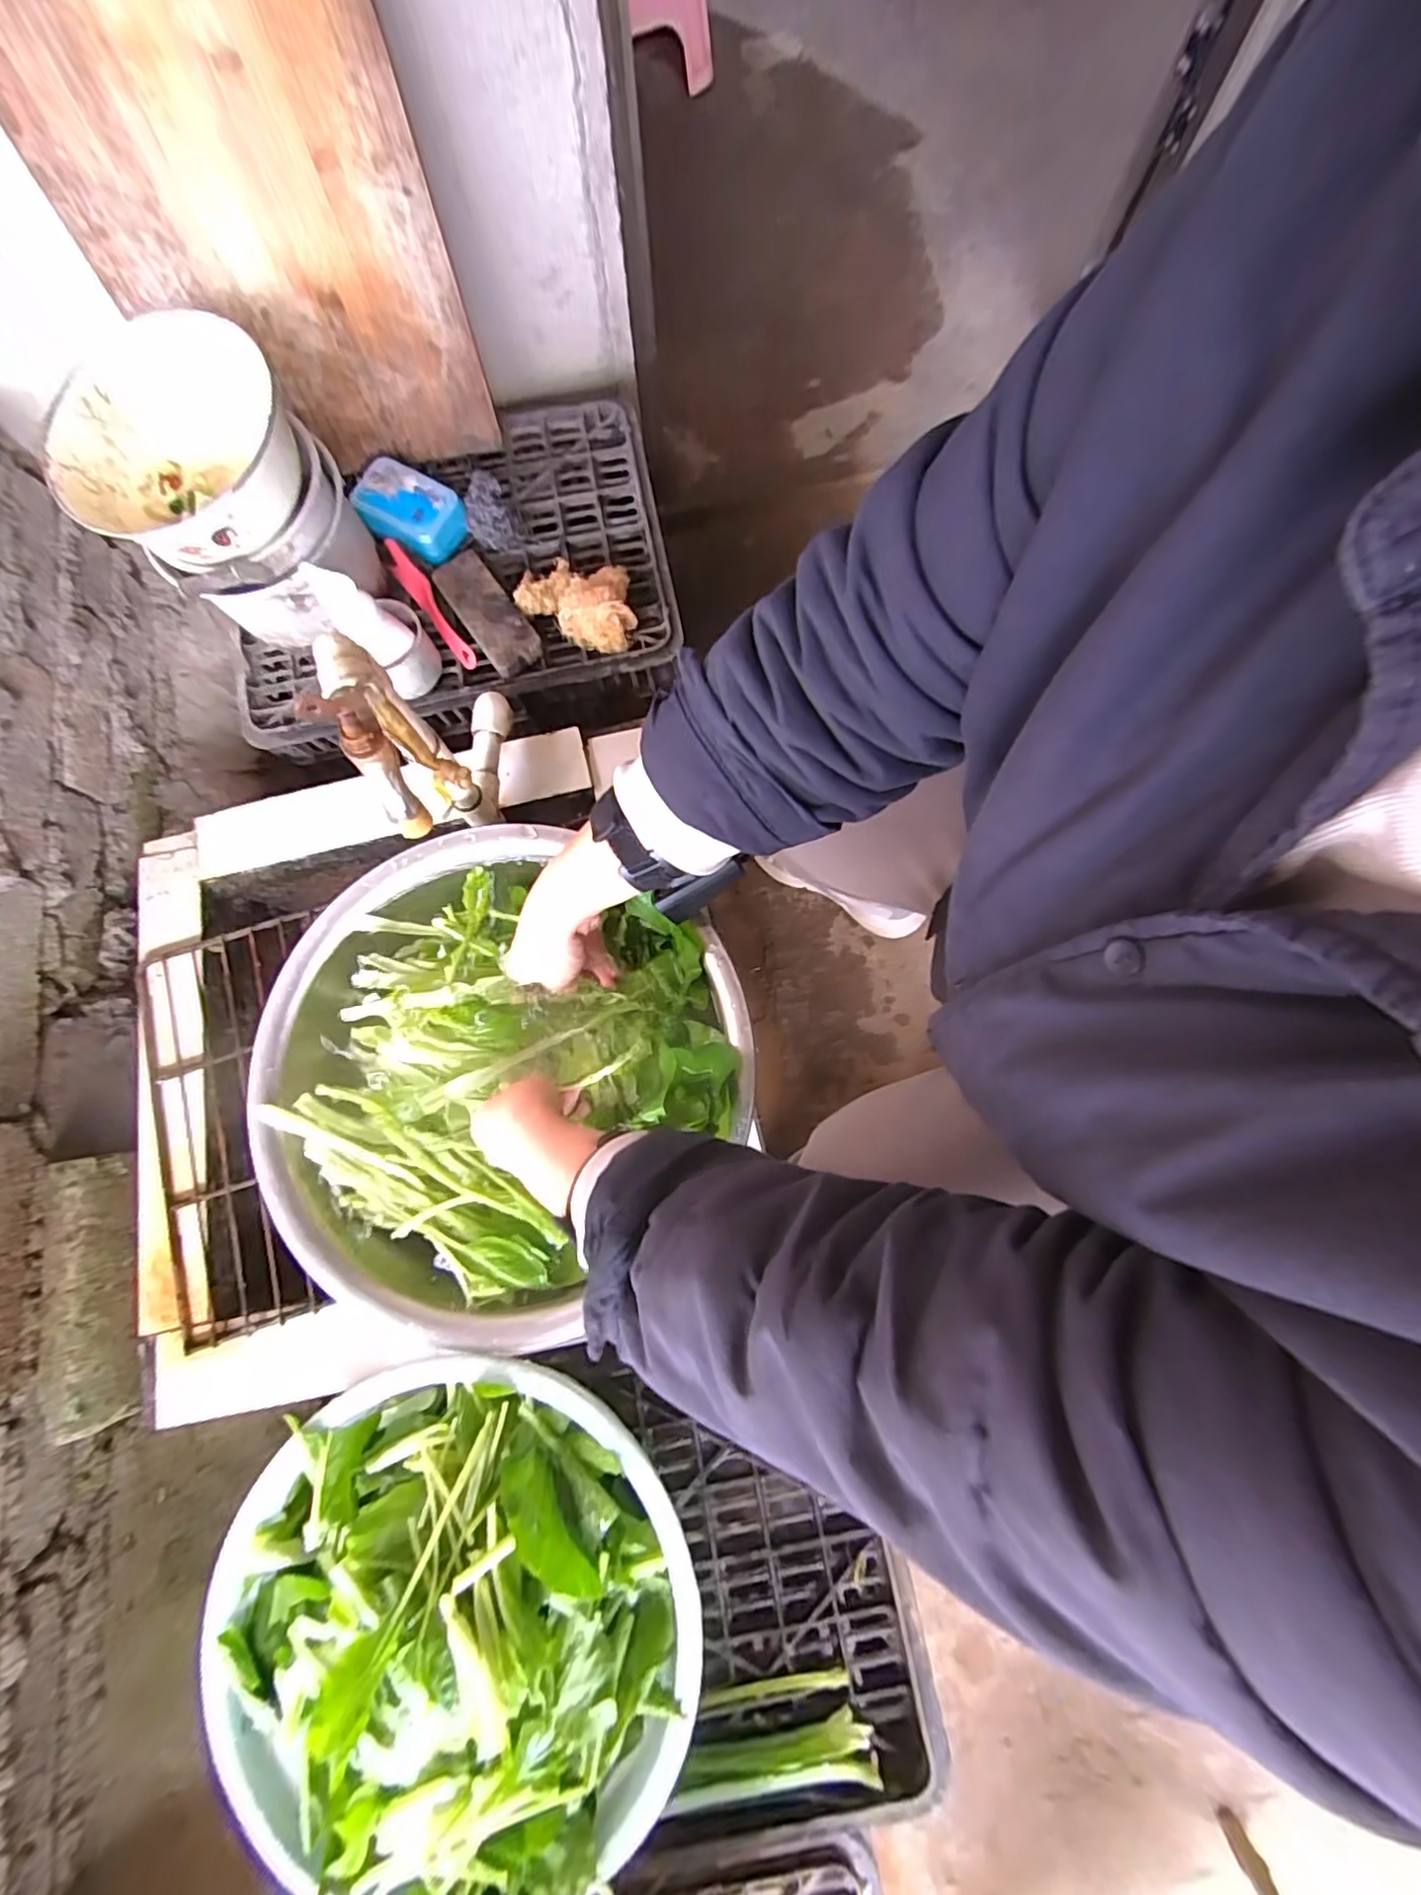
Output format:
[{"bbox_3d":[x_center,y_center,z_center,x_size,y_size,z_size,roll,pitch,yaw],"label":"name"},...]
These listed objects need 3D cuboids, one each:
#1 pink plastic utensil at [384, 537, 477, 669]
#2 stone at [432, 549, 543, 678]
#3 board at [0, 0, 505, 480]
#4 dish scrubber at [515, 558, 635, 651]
[{"bbox_3d":[-0.304,-0.374,0.669,0.023,0.030,0.158,-37,80,-7],"label":"pink plastic utensil"},{"bbox_3d":[-0.241,-0.363,0.664,0.057,0.024,0.149,-34,80,-7],"label":"stone"},{"bbox_3d":[-0.399,-0.655,0.528,0.295,0.409,0.032,-18,64,-6],"label":"board"},{"bbox_3d":[-0.140,-0.376,0.652,0.134,0.033,0.085,20,78,4],"label":"dish scrubber"}]

